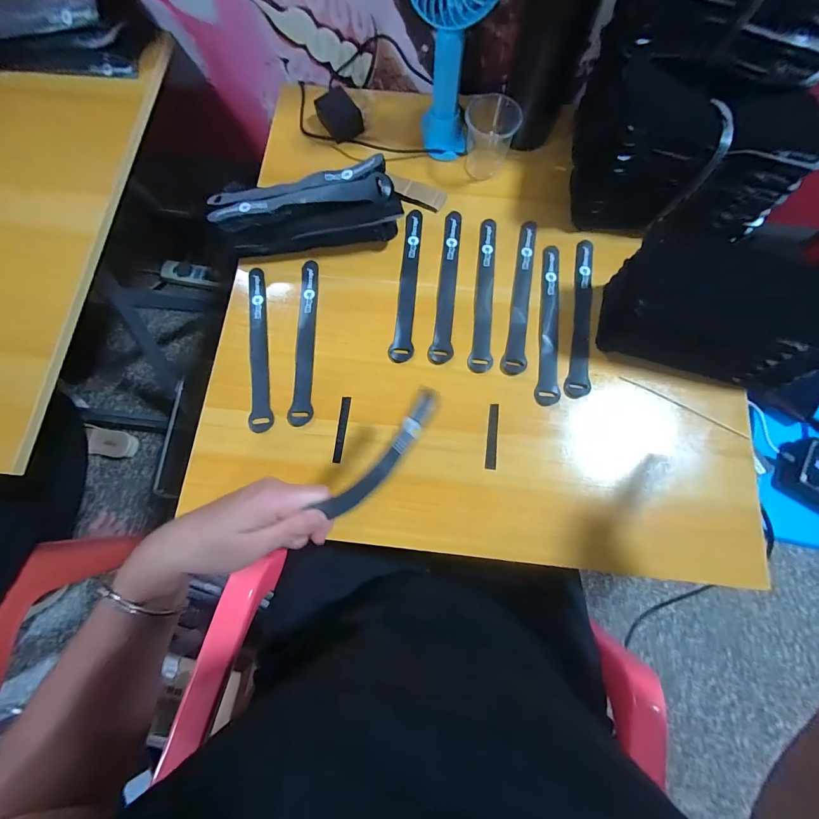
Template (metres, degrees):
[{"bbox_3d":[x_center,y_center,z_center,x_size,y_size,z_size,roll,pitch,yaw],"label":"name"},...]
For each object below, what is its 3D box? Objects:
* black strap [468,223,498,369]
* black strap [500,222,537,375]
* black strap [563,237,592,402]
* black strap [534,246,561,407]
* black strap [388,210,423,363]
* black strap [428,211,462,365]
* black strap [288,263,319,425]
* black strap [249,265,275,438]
[{"bbox_3d":[0.091,-0.139,0.425,0.026,0.008,0.202,8,74,2],"label":"black strap"},{"bbox_3d":[0.134,-0.137,0.424,0.025,0.004,0.204,12,74,3],"label":"black strap"},{"bbox_3d":[0.201,-0.108,0.417,0.025,0.005,0.201,12,74,3],"label":"black strap"},{"bbox_3d":[0.163,-0.102,0.416,0.023,0.004,0.202,8,74,2],"label":"black strap"},{"bbox_3d":[0.000,-0.152,0.430,0.026,0.004,0.203,6,74,2],"label":"black strap"},{"bbox_3d":[0.047,-0.151,0.429,0.025,0.004,0.204,8,74,2],"label":"black strap"},{"bbox_3d":[-0.120,-0.082,0.412,0.025,0.004,0.201,-2,74,-1],"label":"black strap"},{"bbox_3d":[-0.170,-0.074,0.411,0.023,0.005,0.200,-6,74,-2],"label":"black strap"}]

